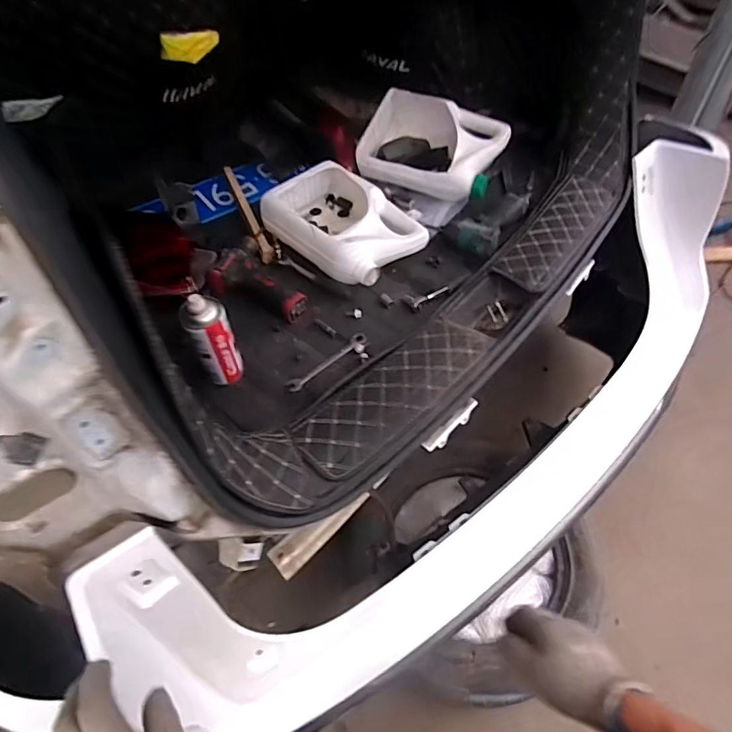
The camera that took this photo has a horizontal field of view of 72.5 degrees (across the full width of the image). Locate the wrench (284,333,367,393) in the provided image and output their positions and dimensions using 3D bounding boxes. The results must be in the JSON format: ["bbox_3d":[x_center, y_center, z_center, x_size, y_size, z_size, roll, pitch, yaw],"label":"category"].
[{"bbox_3d":[-0.065,-0.008,0.862,0.169,0.004,0.027,-37,58,-23],"label":"wrench"}]

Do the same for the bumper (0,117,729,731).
[{"bbox_3d":[0.268,0.053,0.911,1.394,0.445,0.378,-33,57,-22],"label":"bumper"}]

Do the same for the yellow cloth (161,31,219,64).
[{"bbox_3d":[-0.344,-0.637,0.989,0.124,0.053,0.027,-33,57,-20],"label":"yellow cloth"}]

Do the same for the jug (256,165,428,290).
[{"bbox_3d":[-0.049,-0.299,1.013,0.306,0.088,0.229,37,63,28],"label":"jug"}]

